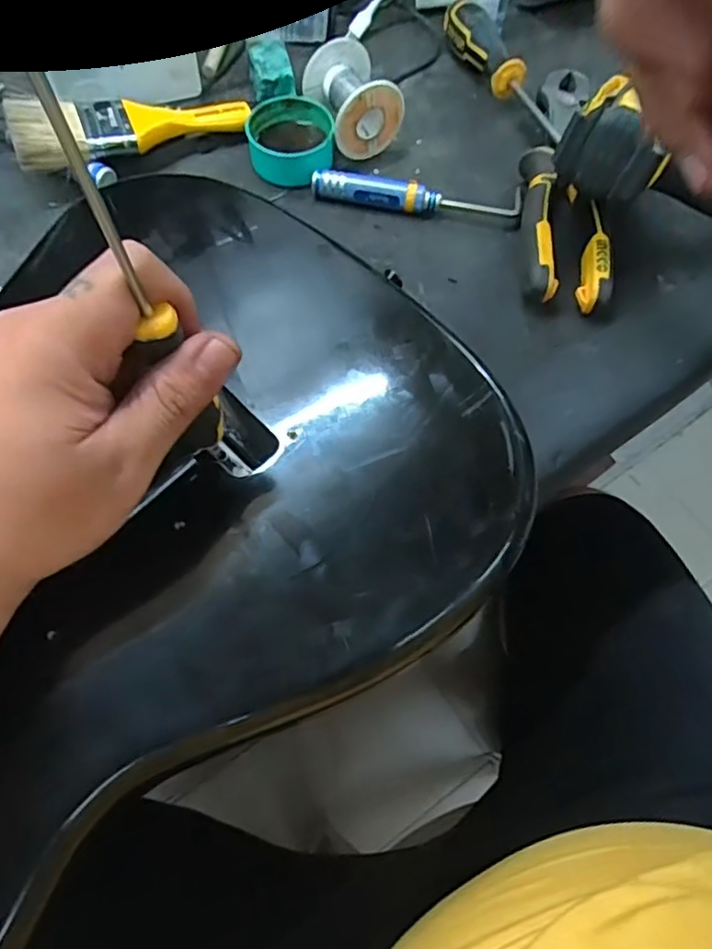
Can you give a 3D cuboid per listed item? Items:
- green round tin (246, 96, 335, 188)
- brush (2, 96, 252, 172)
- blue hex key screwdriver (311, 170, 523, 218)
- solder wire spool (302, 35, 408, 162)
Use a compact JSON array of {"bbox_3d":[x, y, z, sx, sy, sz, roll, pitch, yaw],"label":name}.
[{"bbox_3d":[-0.046,-0.237,0.434,0.058,0.025,0.062,1,66,-2],"label":"green round tin"},{"bbox_3d":[-0.154,-0.245,0.417,0.157,0.016,0.052,-22,76,-22],"label":"brush"},{"bbox_3d":[0.043,-0.195,0.421,0.146,0.017,0.025,3,66,-1],"label":"blue hex key screwdriver"},{"bbox_3d":[-0.004,-0.269,0.437,0.052,0.050,0.066,-27,70,-13],"label":"solder wire spool"}]

